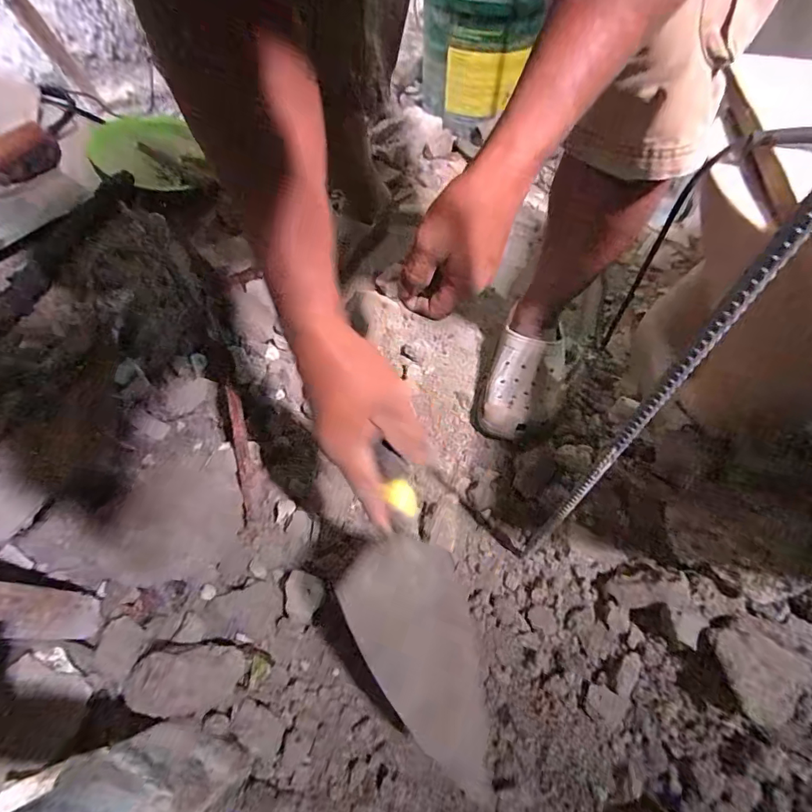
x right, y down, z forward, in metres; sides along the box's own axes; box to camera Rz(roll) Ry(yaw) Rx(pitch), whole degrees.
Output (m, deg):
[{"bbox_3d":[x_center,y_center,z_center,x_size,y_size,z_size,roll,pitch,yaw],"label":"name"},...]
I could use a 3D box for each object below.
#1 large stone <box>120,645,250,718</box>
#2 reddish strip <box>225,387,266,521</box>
[{"bbox_3d":[-0.193,0.237,0.391,0.100,0.056,0.052,-5,57,-3],"label":"large stone"},{"bbox_3d":[-0.187,0.051,0.523,0.027,0.012,0.149,-14,77,-9],"label":"reddish strip"}]

